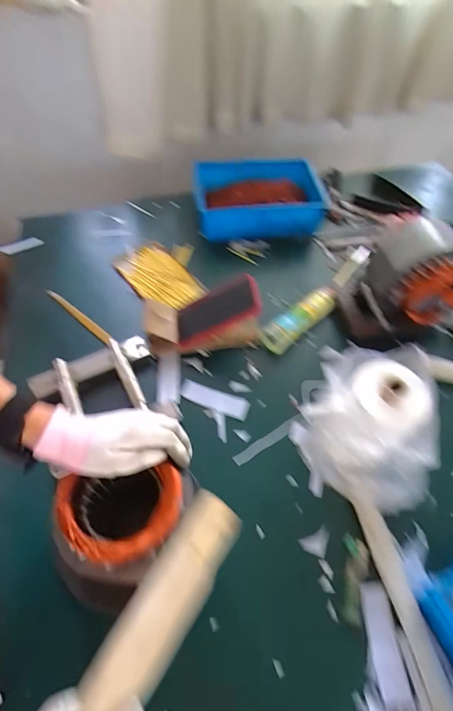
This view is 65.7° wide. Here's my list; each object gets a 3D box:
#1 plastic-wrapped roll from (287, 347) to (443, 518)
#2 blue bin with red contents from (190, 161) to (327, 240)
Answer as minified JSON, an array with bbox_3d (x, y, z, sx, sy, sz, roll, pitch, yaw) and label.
[{"bbox_3d":[0.181,0.101,0.480,0.154,0.173,0.174,10,57,5],"label":"plastic-wrapped roll"},{"bbox_3d":[0.079,-0.370,0.839,0.288,0.097,0.199,1,57,-2],"label":"blue bin with red contents"}]

